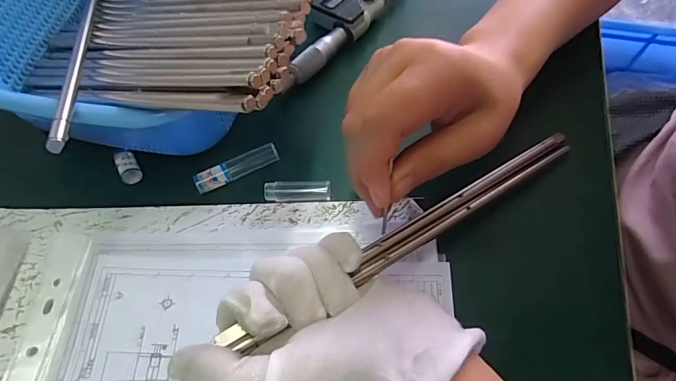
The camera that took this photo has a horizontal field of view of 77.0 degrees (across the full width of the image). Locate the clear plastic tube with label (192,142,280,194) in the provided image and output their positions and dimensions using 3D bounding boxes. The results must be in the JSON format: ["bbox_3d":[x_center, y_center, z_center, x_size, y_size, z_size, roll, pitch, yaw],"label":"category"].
[{"bbox_3d":[-0.069,-0.015,0.289,0.058,0.010,0.012,-25,64,-10],"label":"clear plastic tube with label"}]

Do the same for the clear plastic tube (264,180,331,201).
[{"bbox_3d":[-0.027,-0.001,0.279,0.043,0.009,0.012,-3,62,1],"label":"clear plastic tube"}]

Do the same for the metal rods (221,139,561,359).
[{"bbox_3d":[0.048,0.020,0.237,0.238,0.005,0.015,-28,66,-21],"label":"metal rods"}]

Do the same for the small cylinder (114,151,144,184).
[{"bbox_3d":[-0.144,-0.016,0.294,0.013,0.013,0.019,-23,64,-9],"label":"small cylinder"}]

